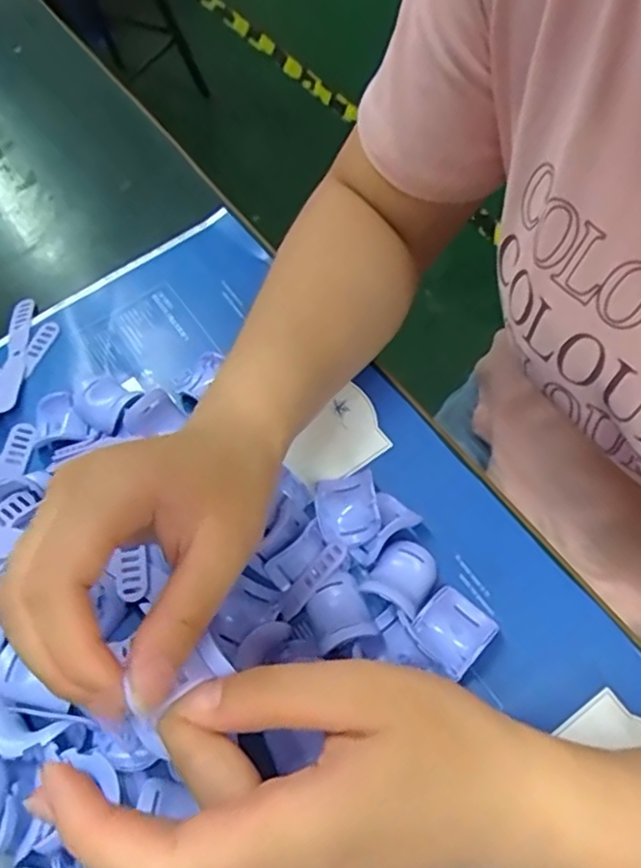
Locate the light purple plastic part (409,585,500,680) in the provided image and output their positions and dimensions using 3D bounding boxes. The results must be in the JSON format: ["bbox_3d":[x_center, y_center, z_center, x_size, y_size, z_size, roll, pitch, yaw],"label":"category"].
[{"bbox_3d":[0.061,0.092,0.302,0.032,0.020,0.035,38,73,24],"label":"light purple plastic part"}]

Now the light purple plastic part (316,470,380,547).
[{"bbox_3d":[0.013,0.035,0.329,0.029,0.017,0.038,-10,61,3],"label":"light purple plastic part"}]

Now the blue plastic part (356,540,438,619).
[{"bbox_3d":[0.038,0.066,0.308,0.029,0.019,0.035,25,69,20],"label":"blue plastic part"}]

